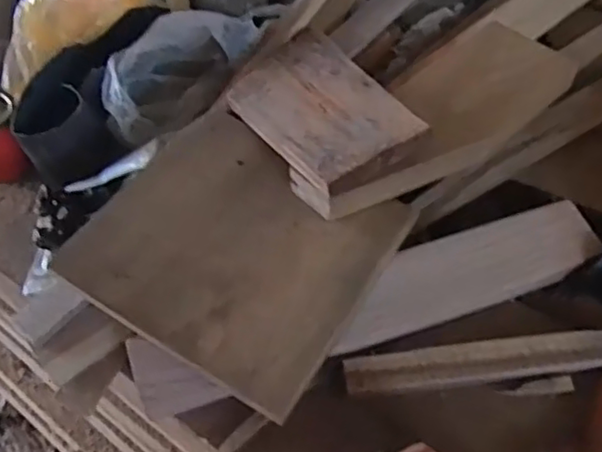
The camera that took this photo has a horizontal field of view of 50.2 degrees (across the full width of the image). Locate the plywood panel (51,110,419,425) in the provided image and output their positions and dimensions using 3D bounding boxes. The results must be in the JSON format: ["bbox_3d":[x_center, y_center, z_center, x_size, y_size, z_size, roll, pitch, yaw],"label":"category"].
[{"bbox_3d":[-0.059,0.017,0.606,0.253,0.013,0.236,28,62,17],"label":"plywood panel"}]

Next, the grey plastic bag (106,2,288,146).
[{"bbox_3d":[-0.129,-0.201,0.788,0.100,0.092,0.248,32,57,28],"label":"grey plastic bag"}]

